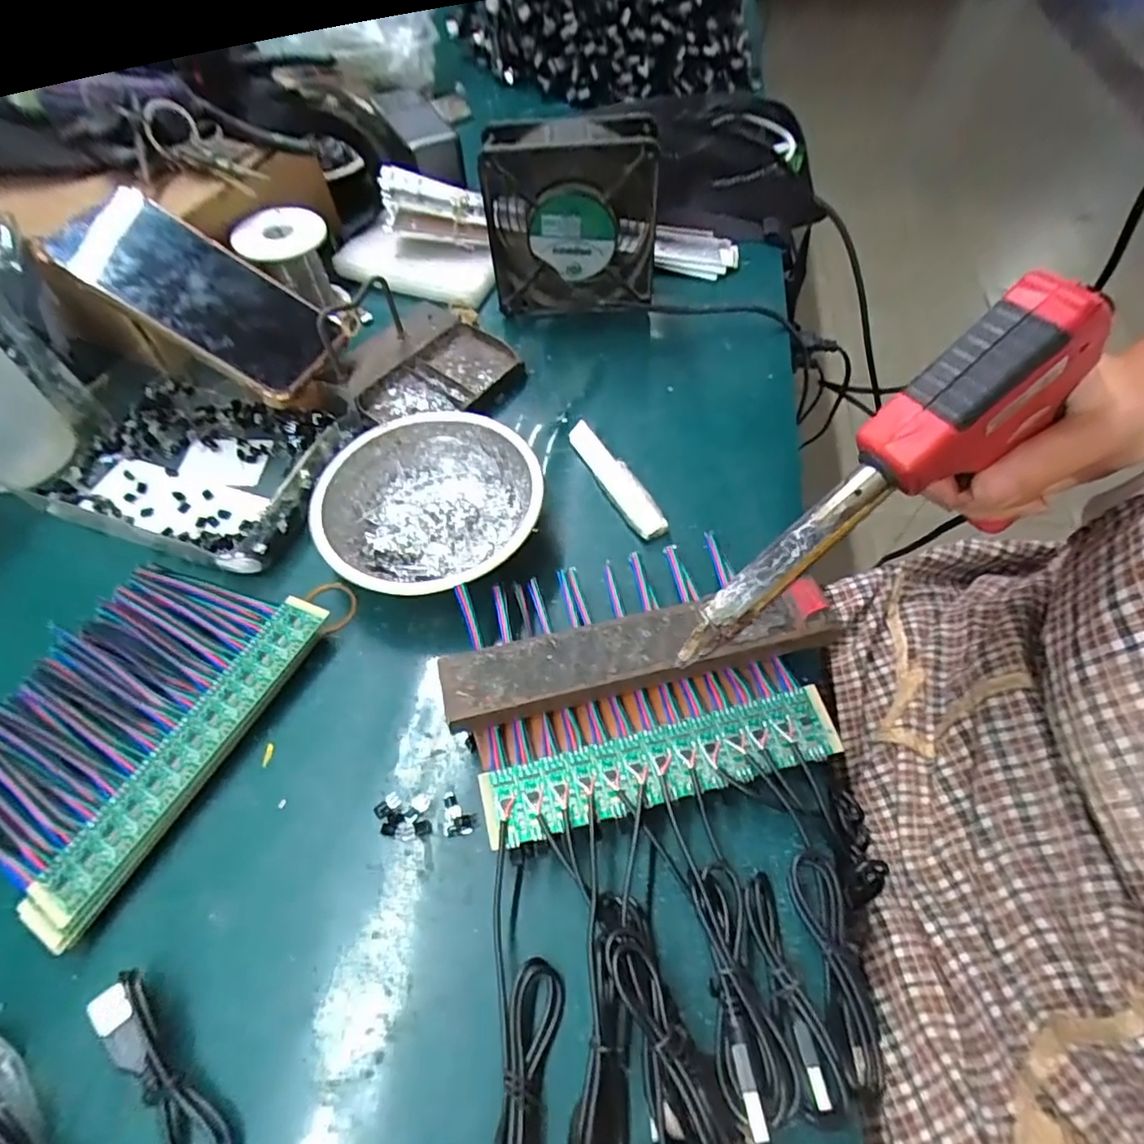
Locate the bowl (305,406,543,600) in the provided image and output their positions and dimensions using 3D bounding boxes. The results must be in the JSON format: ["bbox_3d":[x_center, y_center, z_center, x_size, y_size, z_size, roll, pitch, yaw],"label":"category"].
[{"bbox_3d":[-0.083,-0.035,0.362,0.125,0.039,0.125,-1,56,2],"label":"bowl"}]

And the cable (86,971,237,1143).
[{"bbox_3d":[-0.136,0.200,0.223,0.120,0.019,0.035,28,62,19],"label":"cable"}]

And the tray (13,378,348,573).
[{"bbox_3d":[-0.250,-0.077,0.414,0.188,0.018,0.129,17,59,13],"label":"tray"}]

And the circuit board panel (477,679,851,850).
[{"bbox_3d":[0.042,0.087,0.282,0.165,0.004,0.033,-13,61,-8],"label":"circuit board panel"}]

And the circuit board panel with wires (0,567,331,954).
[{"bbox_3d":[-0.226,0.070,0.315,0.131,0.018,0.164,22,60,16],"label":"circuit board panel with wires"}]

